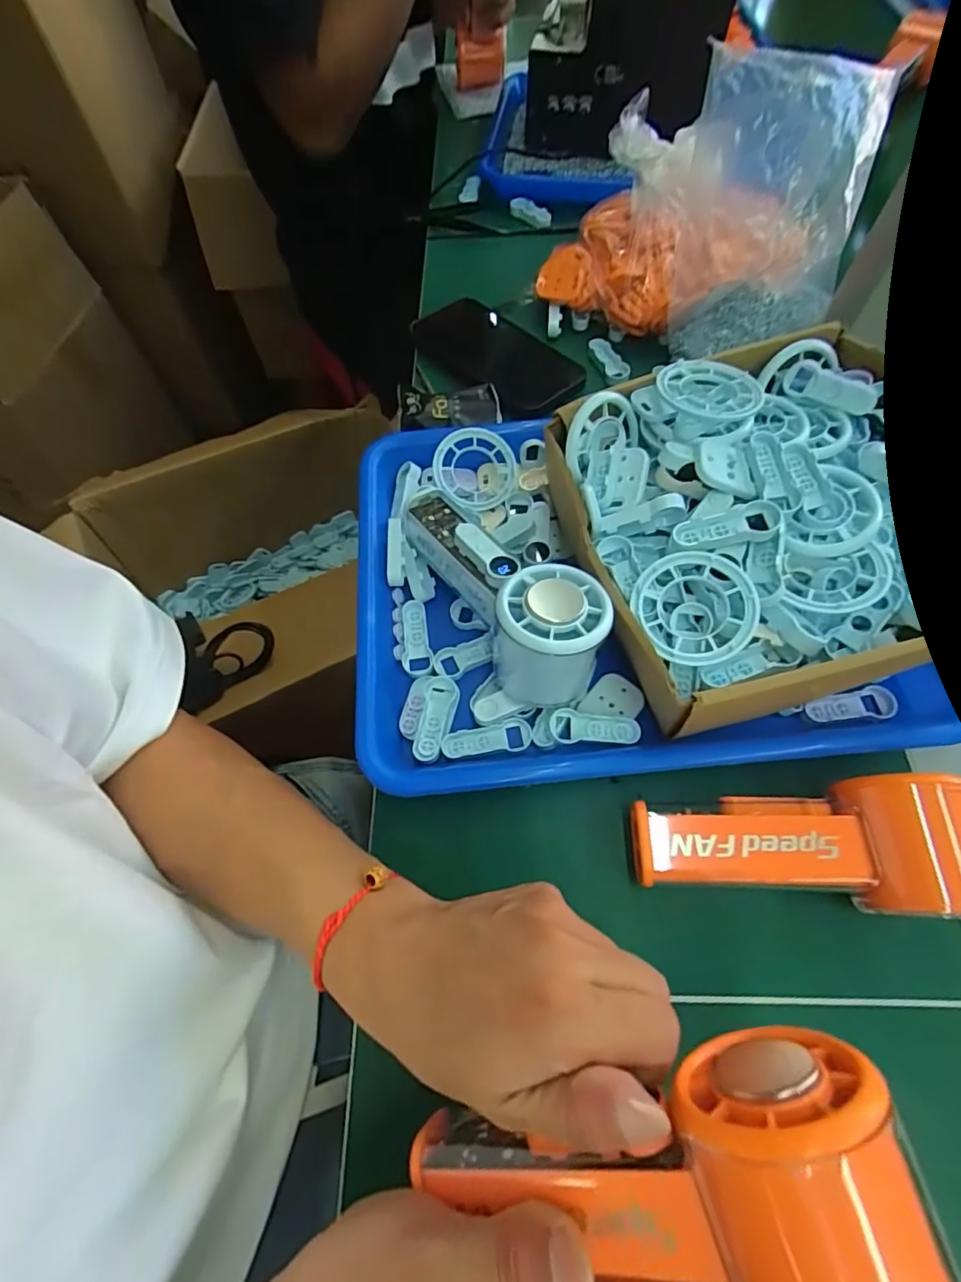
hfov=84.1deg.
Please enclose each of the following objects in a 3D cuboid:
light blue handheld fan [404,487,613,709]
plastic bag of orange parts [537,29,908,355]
[{"bbox_3d":[0.013,-0.026,0.307,0.060,0.066,0.180,-34,56,-14],"label":"light blue handheld fan"},{"bbox_3d":[0.153,-0.295,0.368,0.198,0.167,0.082,31,69,15],"label":"plastic bag of orange parts"}]

